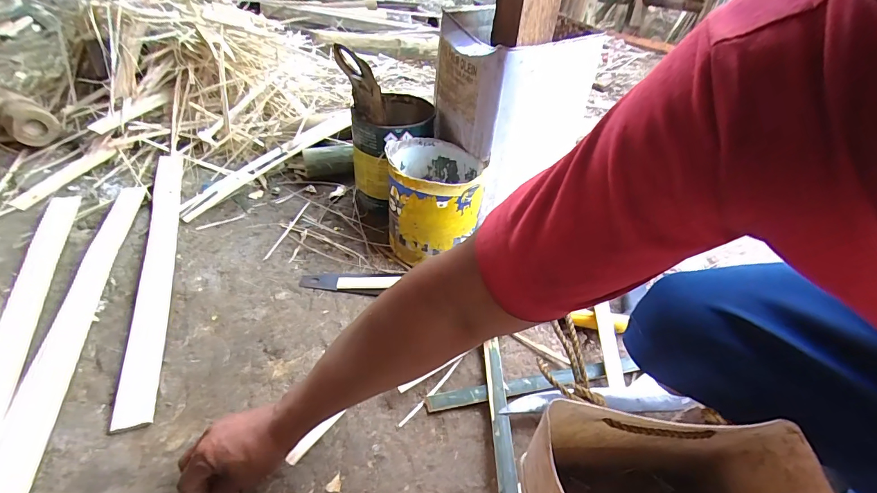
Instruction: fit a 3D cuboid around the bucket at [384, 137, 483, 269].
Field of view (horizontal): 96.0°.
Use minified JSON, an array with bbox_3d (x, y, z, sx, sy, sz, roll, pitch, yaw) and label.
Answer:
[{"bbox_3d":[-0.011,-0.085,0.716,0.153,0.185,0.173,-1,43,-5],"label":"bucket"}]

